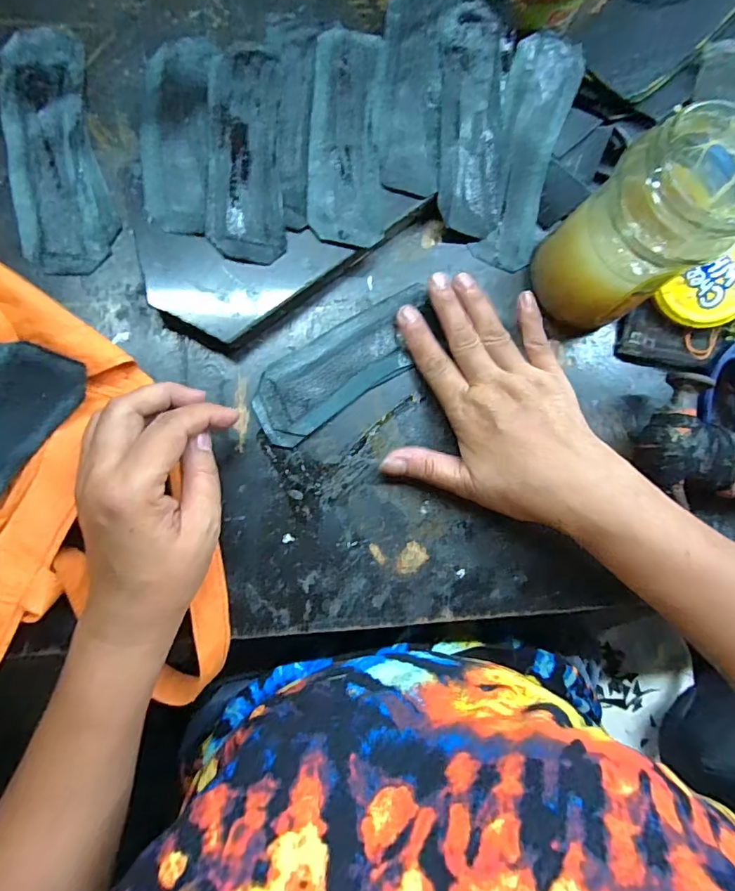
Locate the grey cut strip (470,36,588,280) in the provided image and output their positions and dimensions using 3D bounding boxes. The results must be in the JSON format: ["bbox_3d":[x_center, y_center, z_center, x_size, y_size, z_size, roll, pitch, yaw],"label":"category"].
[{"bbox_3d":[0.114,-0.207,0.348,0.049,0.007,0.152,8,102,-7],"label":"grey cut strip"}]

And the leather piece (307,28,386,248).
[{"bbox_3d":[-0.013,-0.207,0.323,0.049,0.004,0.148,1,84,-8],"label":"leather piece"}]

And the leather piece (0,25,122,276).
[{"bbox_3d":[-0.208,-0.199,0.323,0.058,0.007,0.171,-12,86,-9],"label":"leather piece"}]

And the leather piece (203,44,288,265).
[{"bbox_3d":[-0.080,-0.189,0.315,0.047,0.004,0.144,-2,85,-8],"label":"leather piece"}]

